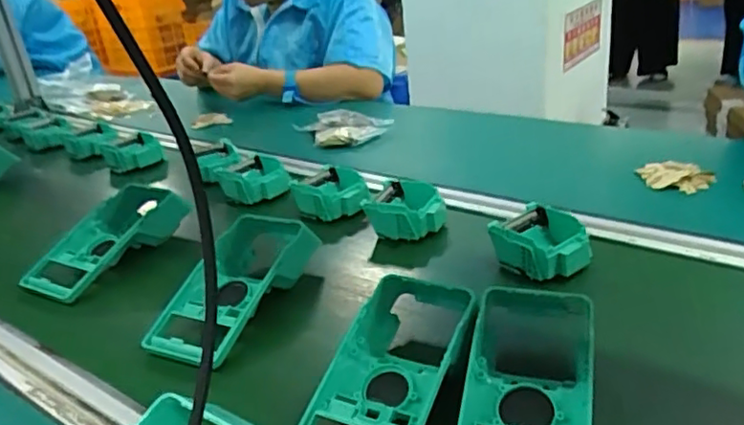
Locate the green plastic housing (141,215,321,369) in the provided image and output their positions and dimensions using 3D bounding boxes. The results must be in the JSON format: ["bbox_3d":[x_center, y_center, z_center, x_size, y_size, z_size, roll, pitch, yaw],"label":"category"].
[{"bbox_3d":[-0.129,0.068,0.577,0.110,0.052,0.178,1,27,16],"label":"green plastic housing"}]

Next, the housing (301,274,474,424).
[{"bbox_3d":[0.016,0.115,0.443,0.089,0.050,0.178,7,29,27],"label":"housing"}]

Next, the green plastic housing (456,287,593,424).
[{"bbox_3d":[0.105,0.115,0.417,0.081,0.052,0.190,2,27,18],"label":"green plastic housing"}]

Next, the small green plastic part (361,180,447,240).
[{"bbox_3d":[0.039,-0.005,0.703,0.096,0.036,0.095,-2,26,10],"label":"small green plastic part"}]

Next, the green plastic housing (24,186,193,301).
[{"bbox_3d":[-0.294,0.032,0.691,0.104,0.051,0.183,9,30,30],"label":"green plastic housing"}]

